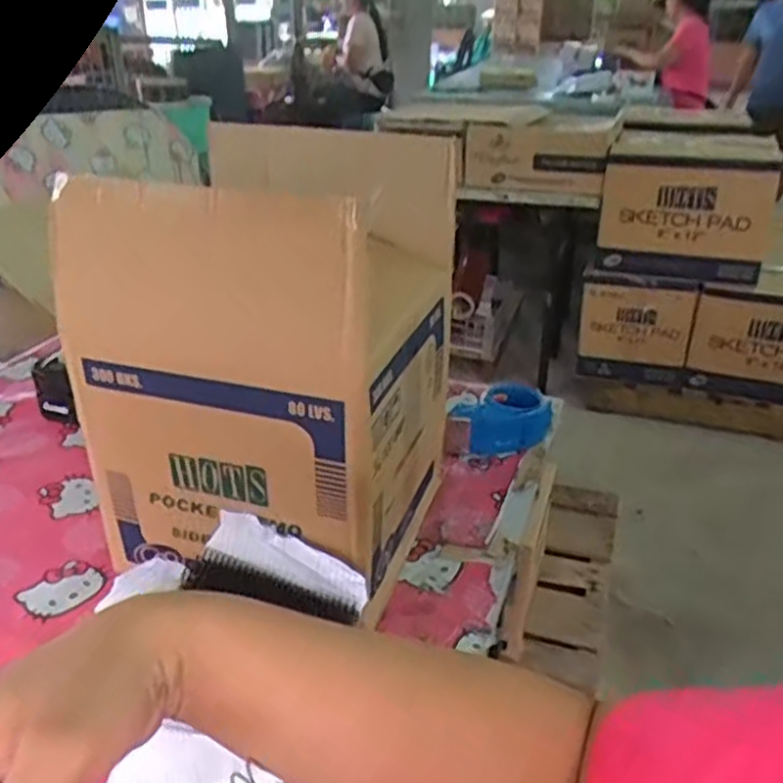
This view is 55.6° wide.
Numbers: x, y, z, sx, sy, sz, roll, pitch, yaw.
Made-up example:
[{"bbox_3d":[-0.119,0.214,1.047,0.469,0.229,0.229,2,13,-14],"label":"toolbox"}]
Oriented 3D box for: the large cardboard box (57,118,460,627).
[{"bbox_3d":[-0.114,-0.047,0.788,0.295,0.368,0.305,10,30,17],"label":"large cardboard box"}]

